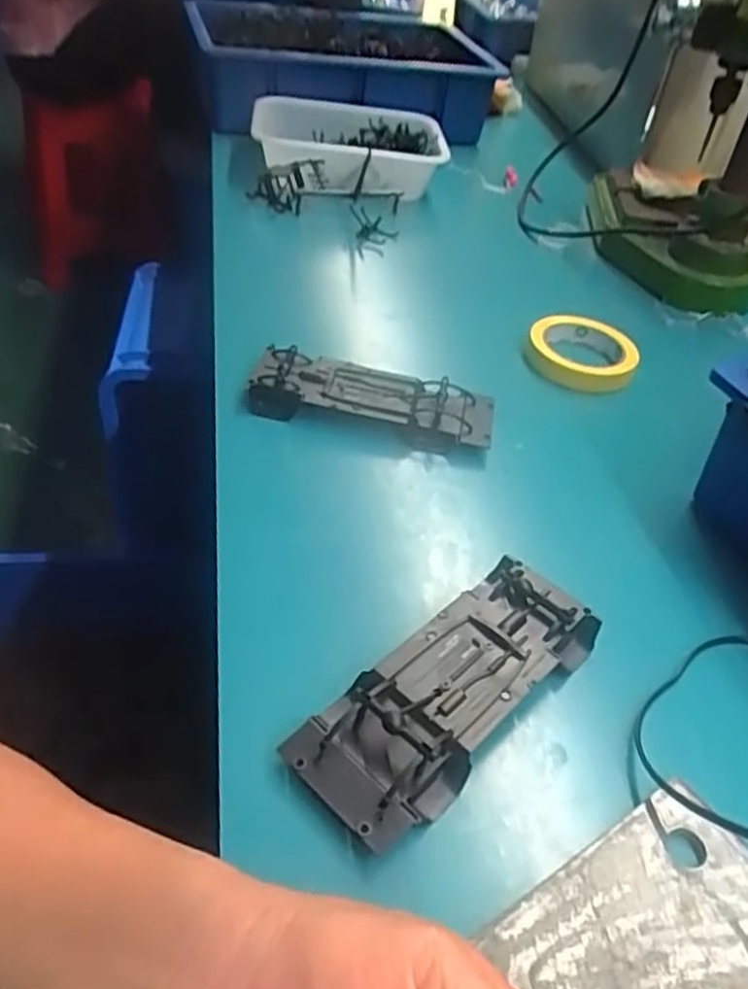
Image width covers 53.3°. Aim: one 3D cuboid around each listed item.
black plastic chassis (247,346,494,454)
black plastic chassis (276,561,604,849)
[{"bbox_3d":[-0.001,-0.075,0.592,0.193,0.035,0.067,5,43,-2],"label":"black plastic chassis"},{"bbox_3d":[0.046,0.101,0.403,0.072,0.033,0.191,36,51,28],"label":"black plastic chassis"}]

